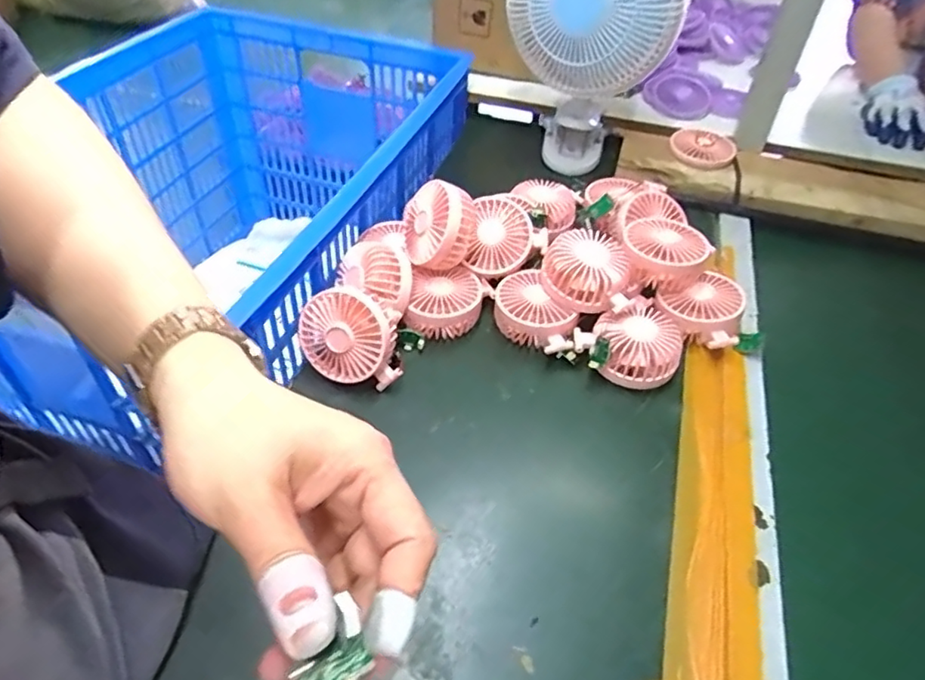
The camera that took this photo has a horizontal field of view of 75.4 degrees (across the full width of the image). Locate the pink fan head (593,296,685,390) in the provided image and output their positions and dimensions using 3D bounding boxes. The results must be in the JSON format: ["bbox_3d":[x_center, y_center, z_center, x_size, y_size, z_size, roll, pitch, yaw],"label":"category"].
[{"bbox_3d":[0.175,0.004,0.599,0.084,0.053,0.079,15,48,13],"label":"pink fan head"}]

